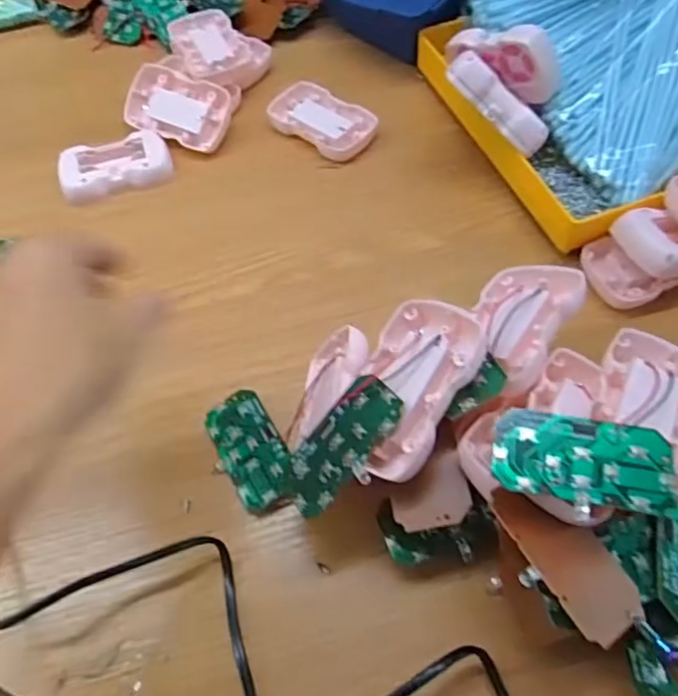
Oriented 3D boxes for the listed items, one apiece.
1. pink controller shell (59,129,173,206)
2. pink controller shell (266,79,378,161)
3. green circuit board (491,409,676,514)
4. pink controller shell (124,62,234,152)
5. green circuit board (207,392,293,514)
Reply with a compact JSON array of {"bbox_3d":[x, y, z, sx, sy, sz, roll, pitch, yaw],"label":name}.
[{"bbox_3d":[-0.180,-0.146,0.482,0.086,0.018,0.047,-25,63,-13],"label":"pink controller shell"},{"bbox_3d":[-0.013,-0.190,0.506,0.088,0.017,0.053,32,65,17],"label":"pink controller shell"},{"bbox_3d":[0.105,0.048,0.259,0.073,0.007,0.037,11,61,6],"label":"green circuit board"},{"bbox_3d":[-0.133,-0.199,0.499,0.089,0.015,0.055,27,94,9],"label":"pink controller shell"},{"bbox_3d":[-0.052,0.059,0.356,0.037,0.004,0.075,-33,58,1],"label":"green circuit board"}]

